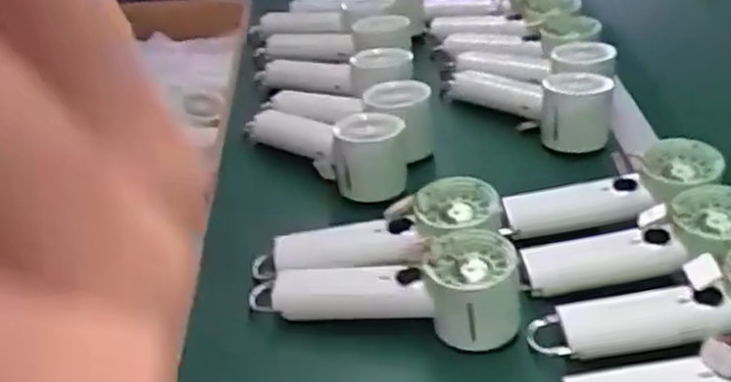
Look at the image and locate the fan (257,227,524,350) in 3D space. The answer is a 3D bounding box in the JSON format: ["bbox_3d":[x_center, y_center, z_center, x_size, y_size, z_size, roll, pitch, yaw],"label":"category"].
[{"bbox_3d":[0.016,0.070,0.565,0.199,0.060,0.062,2,36,5],"label":"fan"}]

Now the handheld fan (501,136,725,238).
[{"bbox_3d":[0.207,0.002,0.644,0.178,0.033,0.070,-19,34,14],"label":"handheld fan"}]

